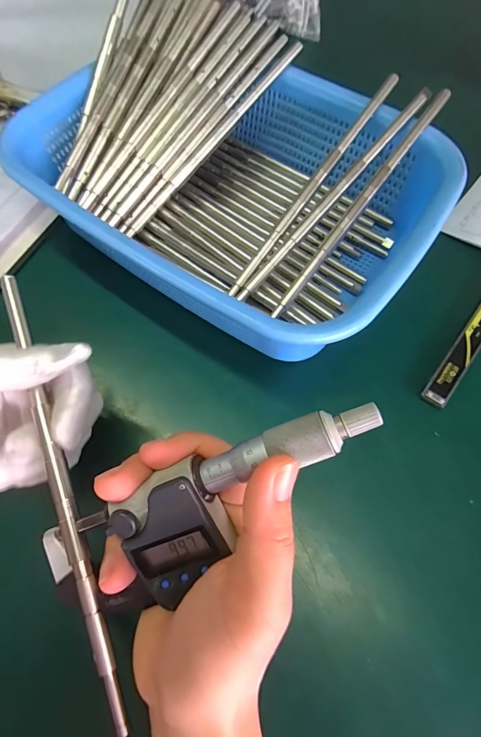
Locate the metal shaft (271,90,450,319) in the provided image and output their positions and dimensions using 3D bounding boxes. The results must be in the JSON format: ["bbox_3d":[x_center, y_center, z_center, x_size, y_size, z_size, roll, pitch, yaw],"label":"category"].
[{"bbox_3d":[0.081,-0.111,0.250,0.007,0.008,0.192,37,86,14],"label":"metal shaft"}]

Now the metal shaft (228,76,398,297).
[{"bbox_3d":[0.051,-0.127,0.259,0.007,0.007,0.190,36,87,14],"label":"metal shaft"}]

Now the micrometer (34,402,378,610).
[{"bbox_3d":[-0.017,0.058,0.160,0.161,0.026,0.048,-36,102,7],"label":"micrometer"}]

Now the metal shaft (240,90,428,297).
[{"bbox_3d":[0.063,-0.118,0.254,0.007,0.008,0.190,41,88,16],"label":"metal shaft"}]

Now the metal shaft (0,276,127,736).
[{"bbox_3d":[-0.087,0.051,0.175,0.010,0.012,0.211,-19,78,-8],"label":"metal shaft"}]

